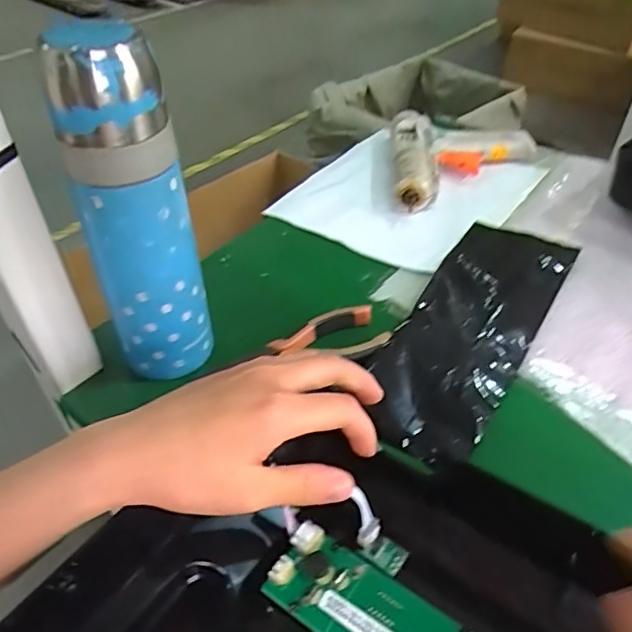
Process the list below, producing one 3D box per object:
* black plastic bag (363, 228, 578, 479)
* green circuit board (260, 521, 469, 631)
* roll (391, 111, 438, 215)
[{"bbox_3d":[0.126,0.006,0.455,0.096,0.012,0.261,23,49,25],"label":"black plastic bag"},{"bbox_3d":[0.028,0.158,0.297,0.110,0.012,0.046,26,50,26],"label":"green circuit board"},{"bbox_3d":[0.109,-0.181,0.631,0.044,0.040,0.180,1,44,4],"label":"roll"}]

